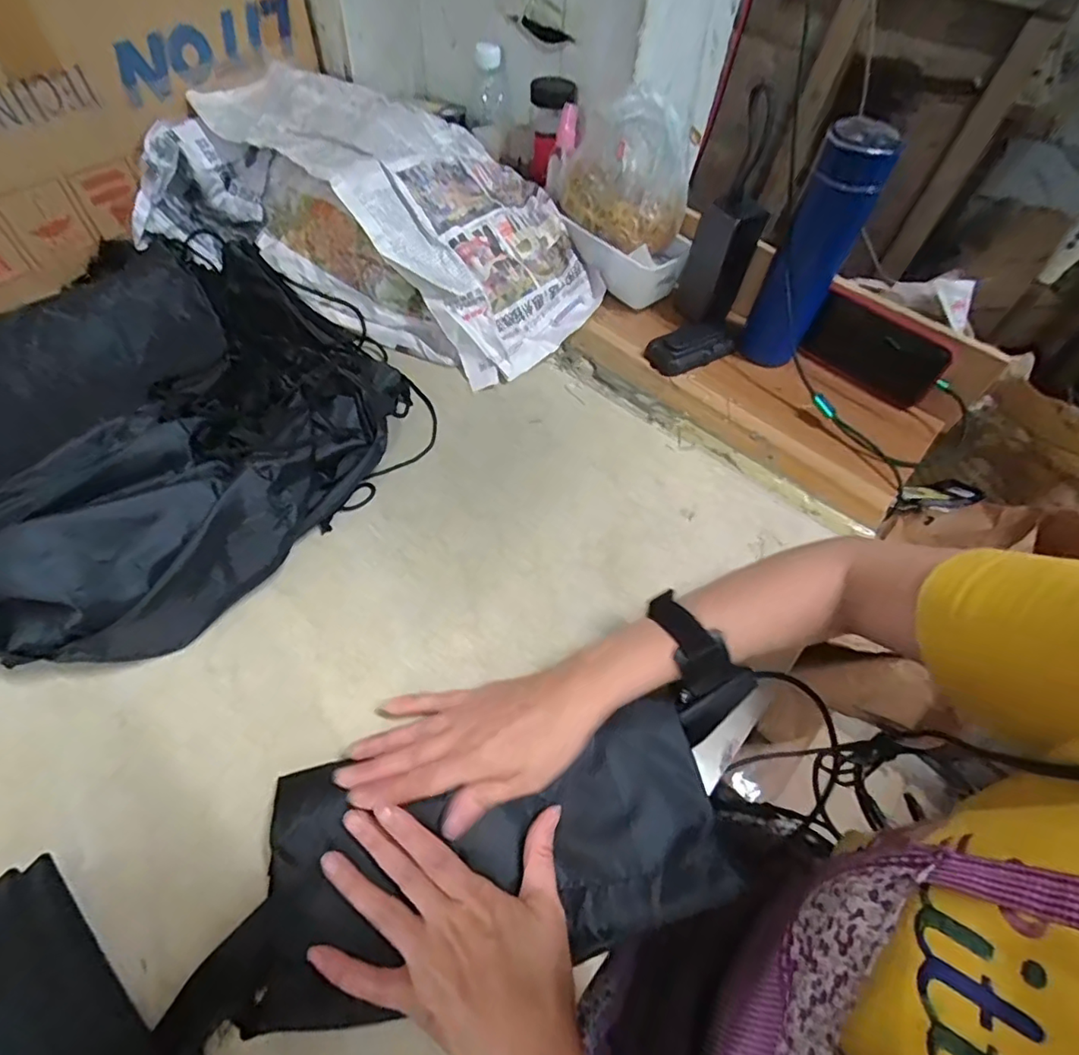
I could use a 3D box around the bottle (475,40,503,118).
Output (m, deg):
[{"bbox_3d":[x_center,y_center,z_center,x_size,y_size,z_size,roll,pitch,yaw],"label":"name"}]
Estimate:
[{"bbox_3d":[-0.061,-0.553,0.694,0.030,0.074,0.029,-3,57,-6],"label":"bottle"}]

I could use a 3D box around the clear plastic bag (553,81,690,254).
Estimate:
[{"bbox_3d":[0.085,-0.407,0.628,0.164,0.125,0.081,40,63,20],"label":"clear plastic bag"}]

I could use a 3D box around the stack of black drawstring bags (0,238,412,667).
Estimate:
[{"bbox_3d":[-0.376,-0.103,0.508,0.432,0.114,0.443,34,61,17],"label":"stack of black drawstring bags"}]

